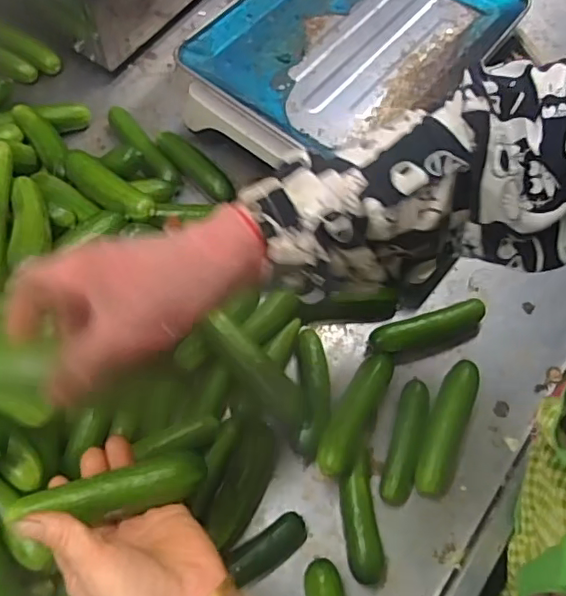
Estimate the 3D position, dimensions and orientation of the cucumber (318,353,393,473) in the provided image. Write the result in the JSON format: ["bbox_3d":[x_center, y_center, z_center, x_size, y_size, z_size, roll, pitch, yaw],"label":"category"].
[{"bbox_3d":[0.066,0.101,0.517,0.032,0.035,0.124,28,68,10],"label":"cucumber"}]

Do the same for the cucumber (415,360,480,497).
[{"bbox_3d":[0.151,0.117,0.532,0.033,0.022,0.128,22,67,7],"label":"cucumber"}]

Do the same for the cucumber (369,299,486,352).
[{"bbox_3d":[0.143,0.030,0.570,0.118,0.021,0.027,-15,68,-9],"label":"cucumber"}]

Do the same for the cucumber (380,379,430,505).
[{"bbox_3d":[0.114,0.130,0.528,0.031,0.023,0.111,16,66,5],"label":"cucumber"}]

